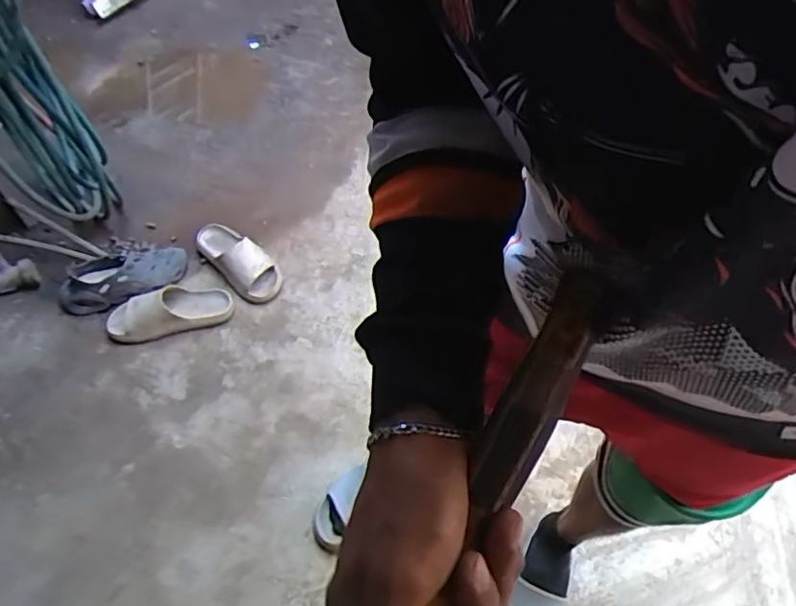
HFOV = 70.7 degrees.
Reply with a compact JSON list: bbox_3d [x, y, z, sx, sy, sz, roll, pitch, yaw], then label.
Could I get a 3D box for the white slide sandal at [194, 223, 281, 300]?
[{"bbox_3d":[-0.417,-0.128,1.443,0.114,0.063,0.317,-37,63,-23],"label":"white slide sandal"}]

